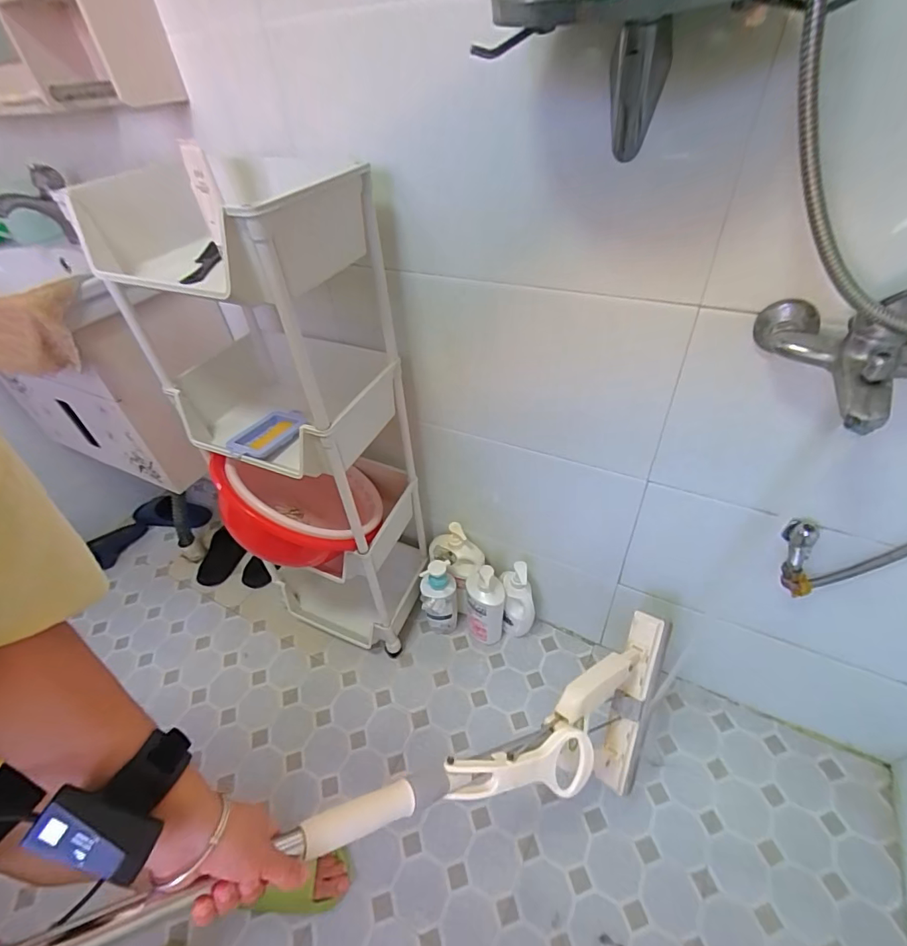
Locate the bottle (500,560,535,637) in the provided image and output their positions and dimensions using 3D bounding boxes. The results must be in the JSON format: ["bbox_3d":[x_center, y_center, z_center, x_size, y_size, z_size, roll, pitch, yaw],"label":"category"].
[{"bbox_3d":[0.151,0.302,1.080,0.074,0.243,0.057,-5,44,-3],"label":"bottle"}]

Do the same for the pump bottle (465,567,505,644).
[{"bbox_3d":[0.073,0.308,1.070,0.082,0.257,0.080,-1,43,6],"label":"pump bottle"}]

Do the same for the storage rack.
[{"bbox_3d":[-0.281,-0.023,0.878,0.378,0.924,0.280,2,44,8],"label":"storage rack"}]

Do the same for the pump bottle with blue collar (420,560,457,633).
[{"bbox_3d":[-0.033,0.307,1.084,0.079,0.243,0.074,-9,43,-4],"label":"pump bottle with blue collar"}]

